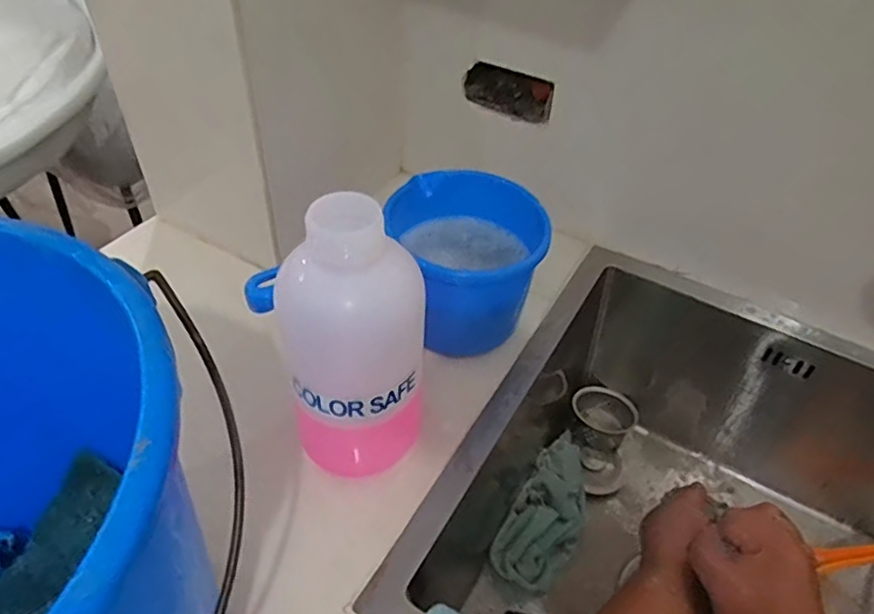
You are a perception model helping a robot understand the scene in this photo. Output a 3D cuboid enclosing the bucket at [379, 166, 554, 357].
[{"bbox_3d":[0.029,-0.039,0.558,0.118,0.117,0.129,2,45,-2],"label":"bucket"}]

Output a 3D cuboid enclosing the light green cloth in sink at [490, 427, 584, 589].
[{"bbox_3d":[0.125,0.215,0.672,0.070,0.032,0.184,25,49,19],"label":"light green cloth in sink"}]

